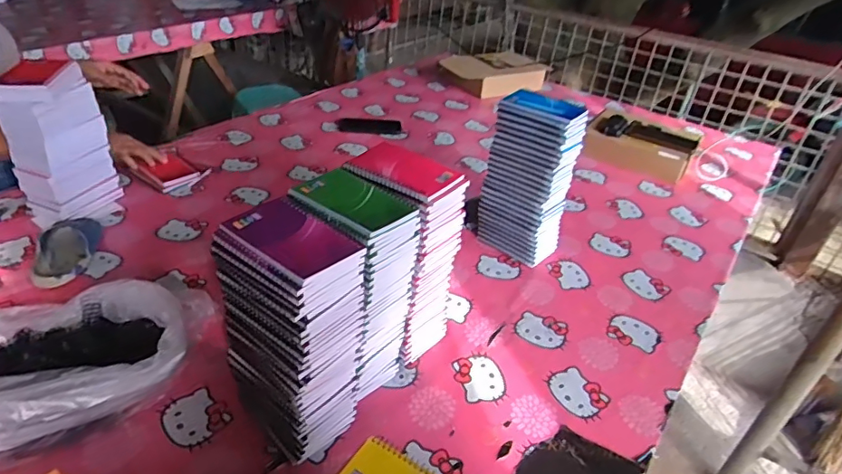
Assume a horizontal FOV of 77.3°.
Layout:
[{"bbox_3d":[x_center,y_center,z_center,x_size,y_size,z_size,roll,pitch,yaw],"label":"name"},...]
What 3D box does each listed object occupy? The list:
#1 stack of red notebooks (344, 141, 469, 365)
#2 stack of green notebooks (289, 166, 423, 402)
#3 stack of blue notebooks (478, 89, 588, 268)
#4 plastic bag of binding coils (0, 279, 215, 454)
[{"bbox_3d":[-0.027,0.030,0.737,0.132,0.293,0.101,29,41,30],"label":"stack of red notebooks"},{"bbox_3d":[-0.084,0.074,0.672,0.123,0.285,0.101,26,40,27],"label":"stack of green notebooks"},{"bbox_3d":[0.196,-0.103,0.948,0.140,0.286,0.096,29,41,31],"label":"stack of blue notebooks"},{"bbox_3d":[-0.472,0.146,0.659,0.356,0.111,0.260,-6,36,-15],"label":"plastic bag of binding coils"}]

